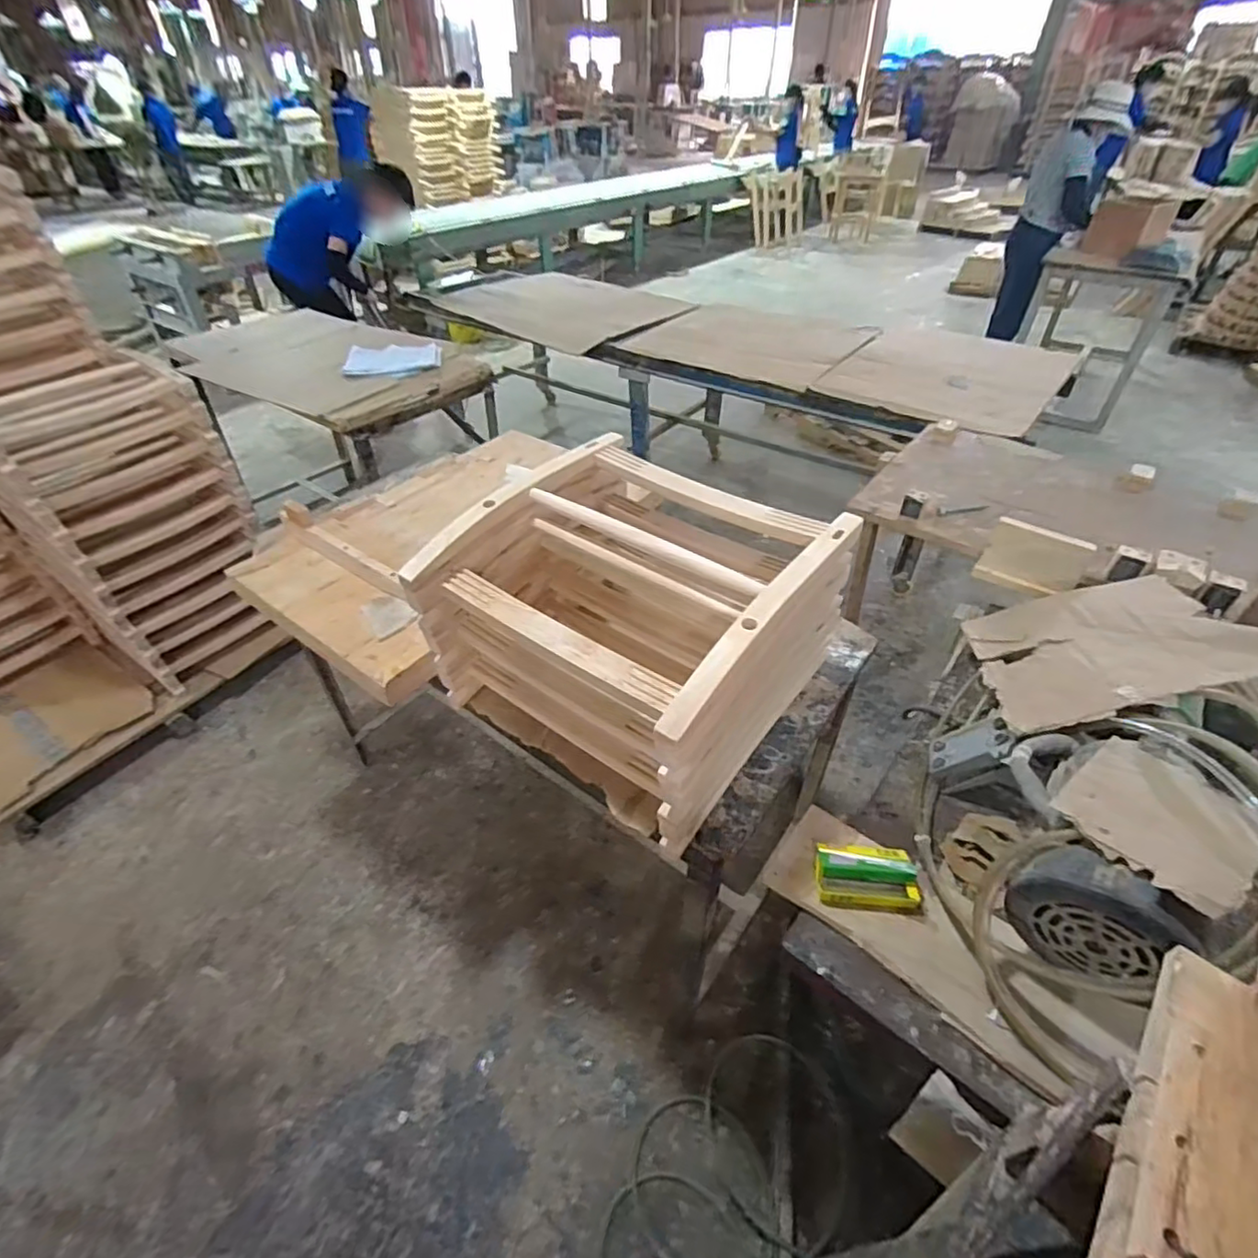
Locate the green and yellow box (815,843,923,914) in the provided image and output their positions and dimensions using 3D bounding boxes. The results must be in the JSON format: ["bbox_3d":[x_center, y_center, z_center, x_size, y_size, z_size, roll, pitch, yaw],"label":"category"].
[{"bbox_3d":[0.315,0.322,0.823,0.133,0.036,0.082,4,42,5],"label":"green and yellow box"}]

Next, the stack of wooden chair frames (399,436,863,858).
[{"bbox_3d":[0.011,-0.008,0.932,0.448,0.312,0.426,27,48,27],"label":"stack of wooden chair frames"}]

